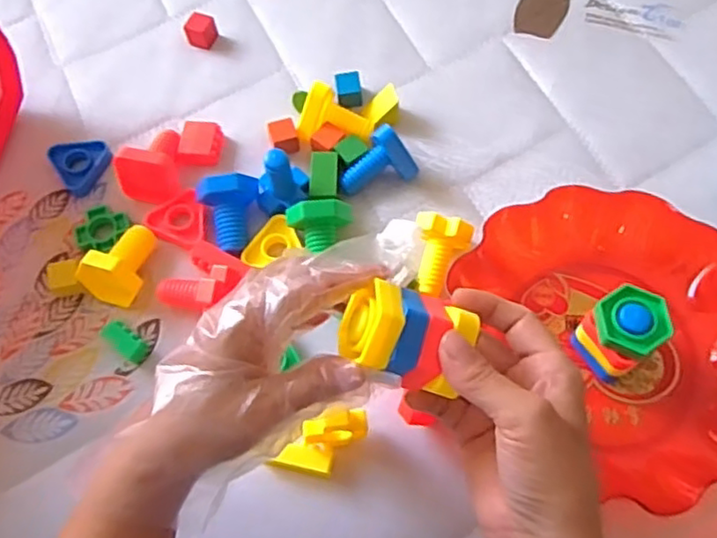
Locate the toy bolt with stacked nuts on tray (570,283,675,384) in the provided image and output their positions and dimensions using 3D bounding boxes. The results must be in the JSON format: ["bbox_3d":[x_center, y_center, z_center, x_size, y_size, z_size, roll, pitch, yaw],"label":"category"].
[{"bbox_3d":[0.174,0.041,0.438,0.046,0.056,0.043,-36,72,-12],"label":"toy bolt with stacked nuts on tray"}]

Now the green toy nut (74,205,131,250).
[{"bbox_3d":[-0.195,-0.030,0.502,0.035,0.011,0.035,0,69,1],"label":"green toy nut"}]

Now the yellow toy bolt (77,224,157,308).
[{"bbox_3d":[-0.170,-0.007,0.475,0.039,0.035,0.061,30,72,12],"label":"yellow toy bolt"}]

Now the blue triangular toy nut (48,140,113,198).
[{"bbox_3d":[-0.213,-0.084,0.512,0.041,0.008,0.044,-34,72,-11],"label":"blue triangular toy nut"}]

